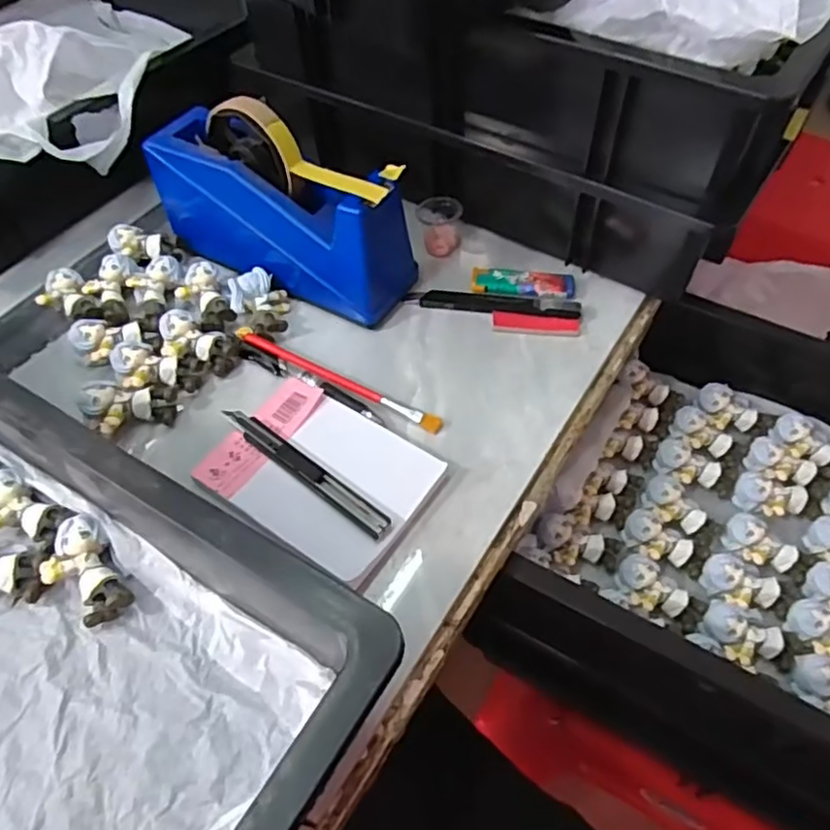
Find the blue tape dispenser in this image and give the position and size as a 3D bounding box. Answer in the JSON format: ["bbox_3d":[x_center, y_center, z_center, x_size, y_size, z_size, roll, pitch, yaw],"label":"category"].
[{"bbox_3d":[-0.103,-0.163,0.483,0.206,0.111,0.065,26,58,19],"label":"blue tape dispenser"}]

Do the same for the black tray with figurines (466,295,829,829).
[{"bbox_3d":[0.329,0.115,0.504,0.426,0.160,0.356,28,58,20],"label":"black tray with figurines"}]

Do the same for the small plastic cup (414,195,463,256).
[{"bbox_3d":[0.021,-0.158,0.534,0.035,0.037,0.041,1,53,1],"label":"small plastic cup"}]

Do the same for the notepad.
[{"bbox_3d":[-0.058,0.036,0.403,0.129,0.014,0.102,27,58,20],"label":"notepad"}]

